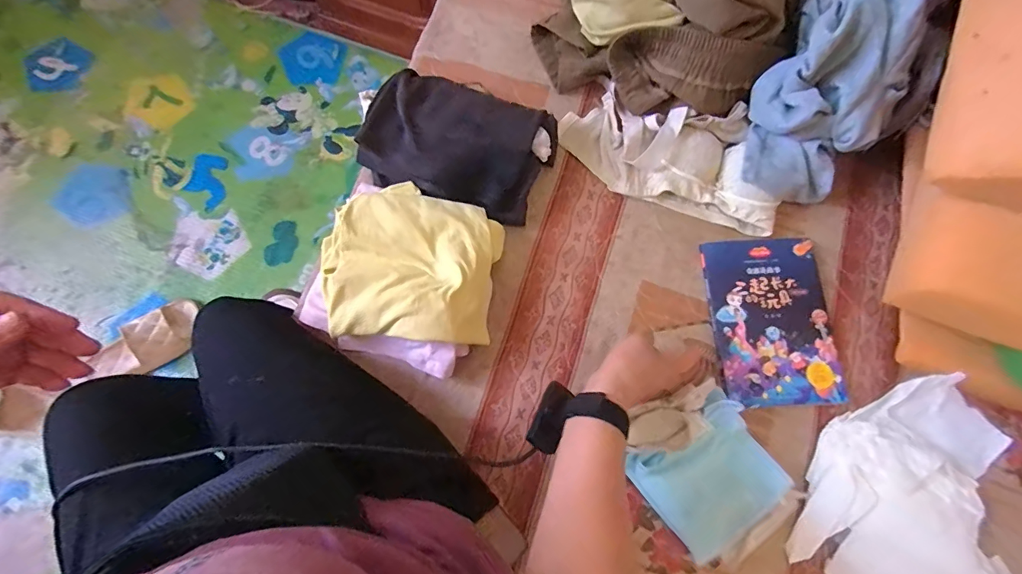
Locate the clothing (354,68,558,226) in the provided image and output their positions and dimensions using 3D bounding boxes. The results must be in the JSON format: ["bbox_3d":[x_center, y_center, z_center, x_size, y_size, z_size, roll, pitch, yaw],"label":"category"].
[{"bbox_3d":[-0.072,-0.188,0.591,0.243,0.046,0.167,18,76,4],"label":"clothing"}]

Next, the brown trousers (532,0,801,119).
[{"bbox_3d":[0.213,-0.390,0.589,0.319,0.167,0.261,25,77,6],"label":"brown trousers"}]

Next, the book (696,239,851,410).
[{"bbox_3d":[0.337,0.043,0.573,0.147,0.012,0.212,-3,75,-1],"label":"book"}]

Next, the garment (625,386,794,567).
[{"bbox_3d":[0.230,0.220,0.509,0.142,0.043,0.141,-38,79,-9],"label":"garment"}]

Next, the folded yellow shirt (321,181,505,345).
[{"bbox_3d":[-0.126,-0.036,0.534,0.219,0.037,0.196,6,75,-1],"label":"folded yellow shirt"}]

